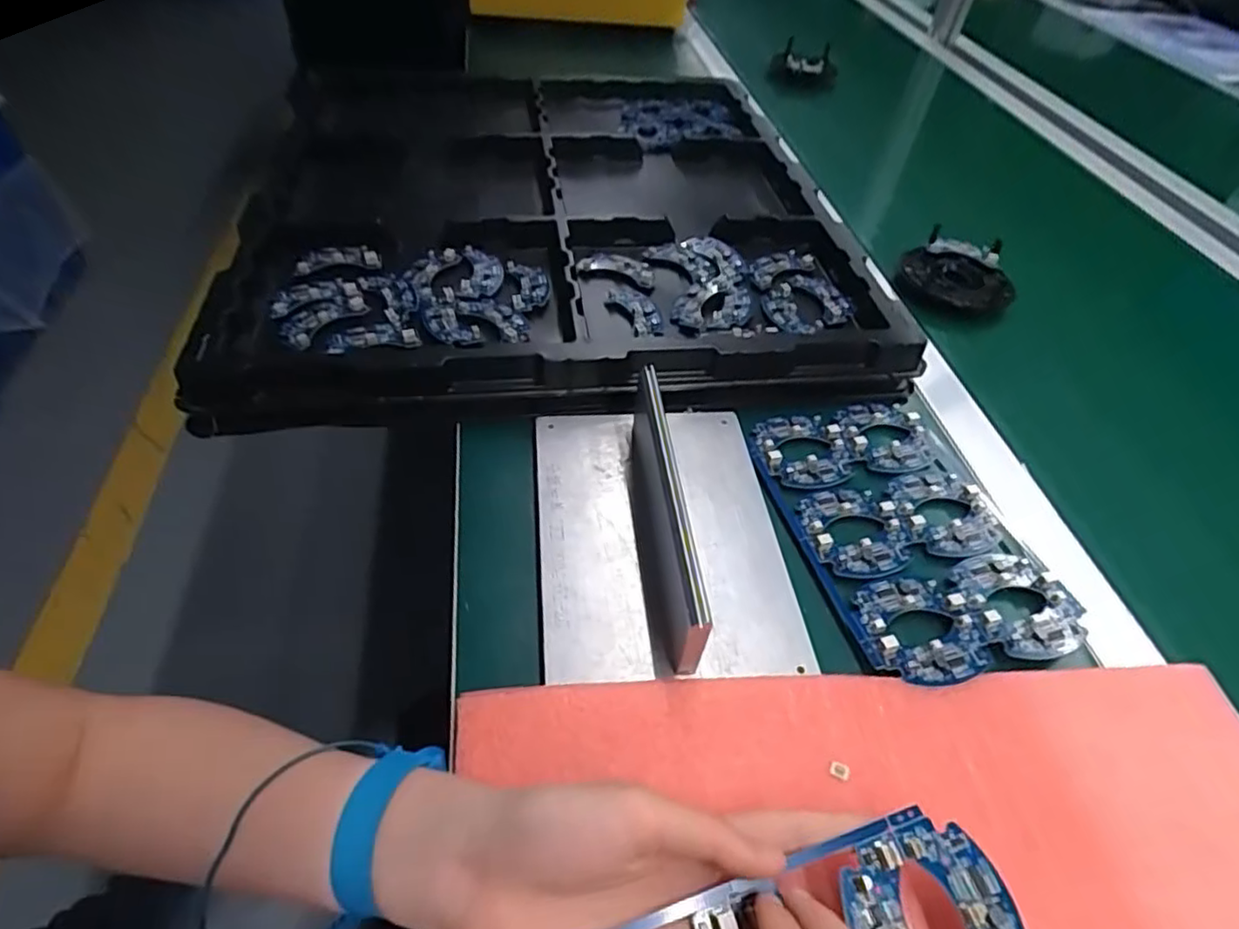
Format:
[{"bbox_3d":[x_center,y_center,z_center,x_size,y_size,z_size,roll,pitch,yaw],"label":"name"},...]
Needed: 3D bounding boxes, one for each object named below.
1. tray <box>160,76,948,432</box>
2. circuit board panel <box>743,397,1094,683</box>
[{"bbox_3d":[-0.065,-0.248,0.609,0.503,0.047,0.539,-3,48,-10],"label":"tray"},{"bbox_3d":[0.174,0.036,0.406,0.129,0.010,0.197,-8,49,-14],"label":"circuit board panel"}]

